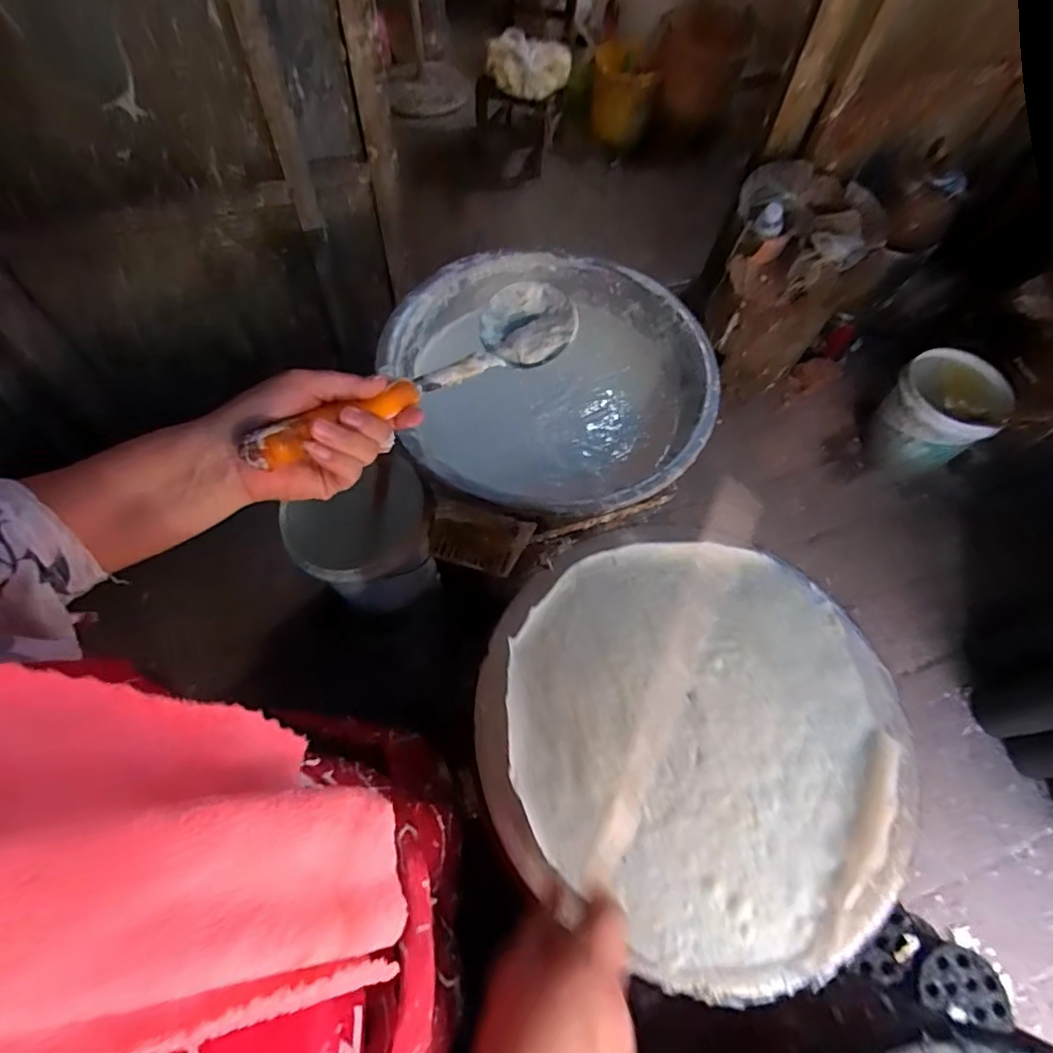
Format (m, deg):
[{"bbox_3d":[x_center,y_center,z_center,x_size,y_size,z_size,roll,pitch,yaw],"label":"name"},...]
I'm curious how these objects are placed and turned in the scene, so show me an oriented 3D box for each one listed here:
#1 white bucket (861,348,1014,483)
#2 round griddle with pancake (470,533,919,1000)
[{"bbox_3d":[1.106,-0.295,1.600,0.264,0.270,0.265,-41,71,-21],"label":"white bucket"},{"bbox_3d":[0.148,0.175,0.491,0.356,0.024,0.342,1,62,-2],"label":"round griddle with pancake"}]

